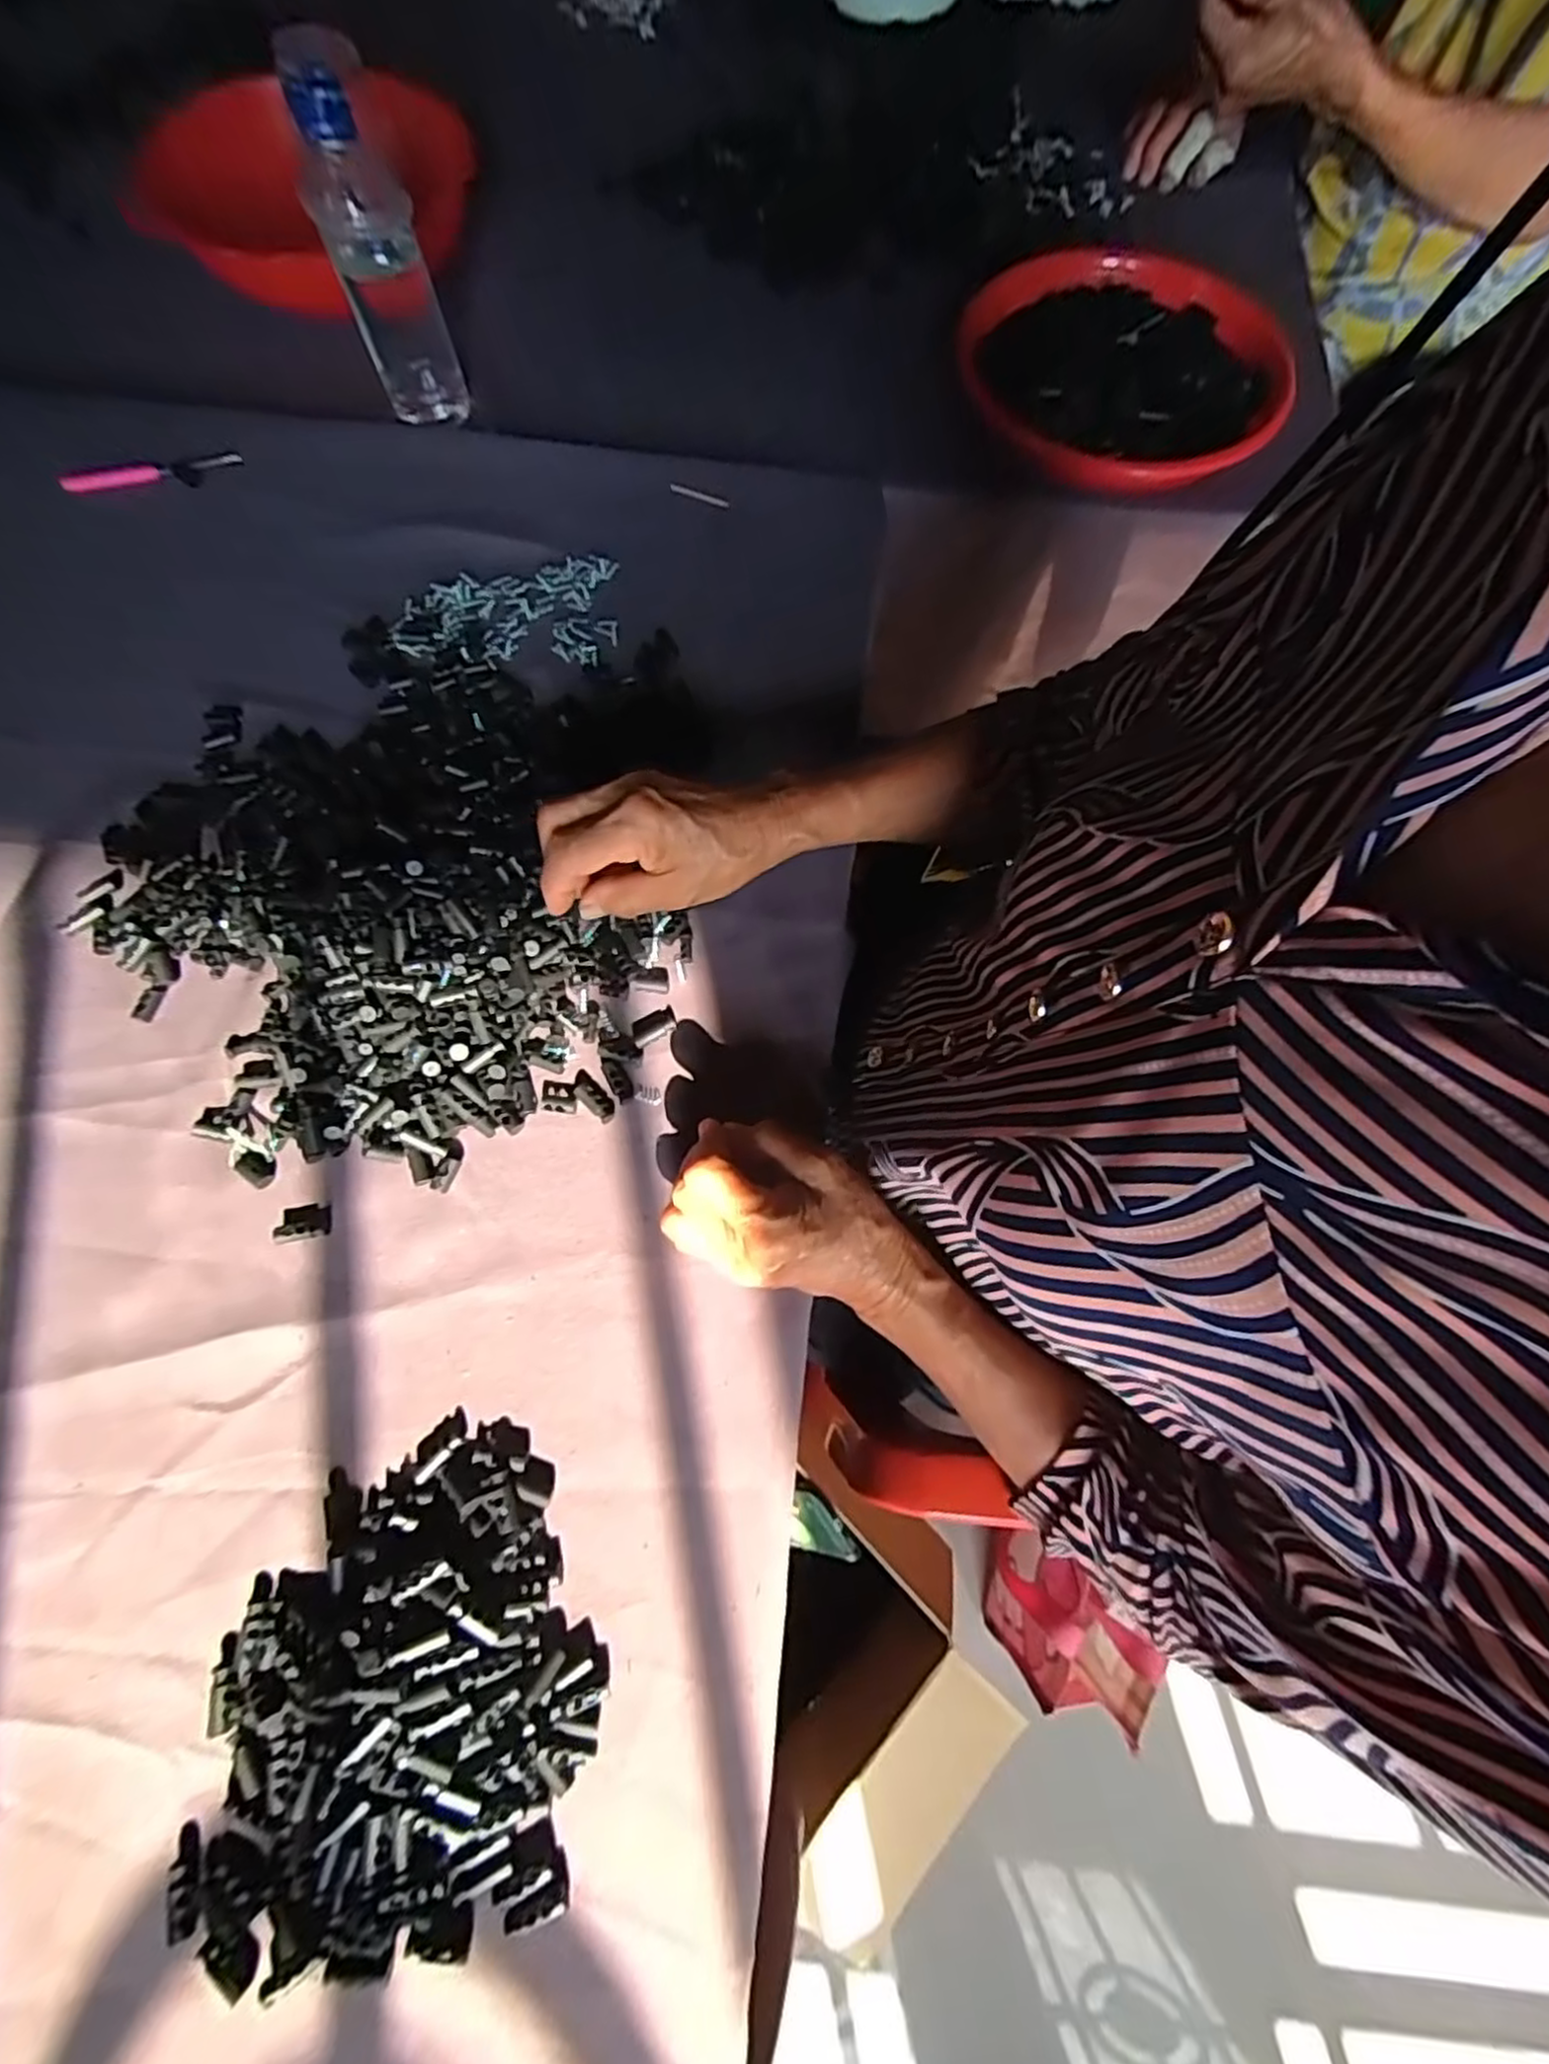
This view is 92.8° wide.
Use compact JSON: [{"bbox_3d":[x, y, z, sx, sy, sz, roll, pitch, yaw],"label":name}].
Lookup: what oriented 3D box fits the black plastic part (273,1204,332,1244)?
[{"bbox_3d":[-0.236,0.095,0.367,0.024,0.008,0.017,-7,73,-3],"label":"black plastic part"}]

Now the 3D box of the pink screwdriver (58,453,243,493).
[{"bbox_3d":[-0.440,-0.397,0.523,0.121,0.007,0.017,-9,73,-4],"label":"pink screwdriver"}]

